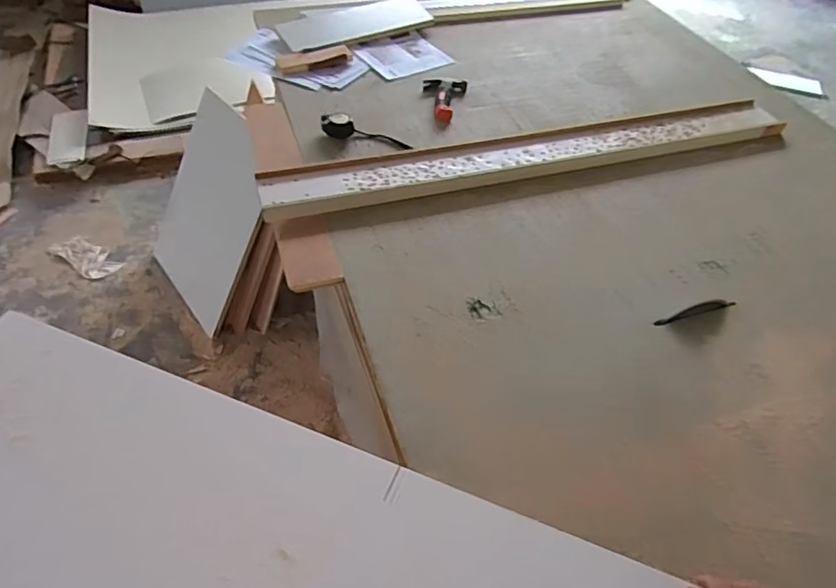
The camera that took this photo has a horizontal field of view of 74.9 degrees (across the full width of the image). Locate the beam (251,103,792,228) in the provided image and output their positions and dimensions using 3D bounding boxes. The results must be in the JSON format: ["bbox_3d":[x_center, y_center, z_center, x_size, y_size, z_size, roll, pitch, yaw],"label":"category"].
[{"bbox_3d":[0.245,-0.291,1.120,1.108,0.031,0.141,-12,53,-14],"label":"beam"}]

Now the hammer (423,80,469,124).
[{"bbox_3d":[0.063,-0.445,1.244,0.099,0.025,0.149,4,51,-2],"label":"hammer"}]

